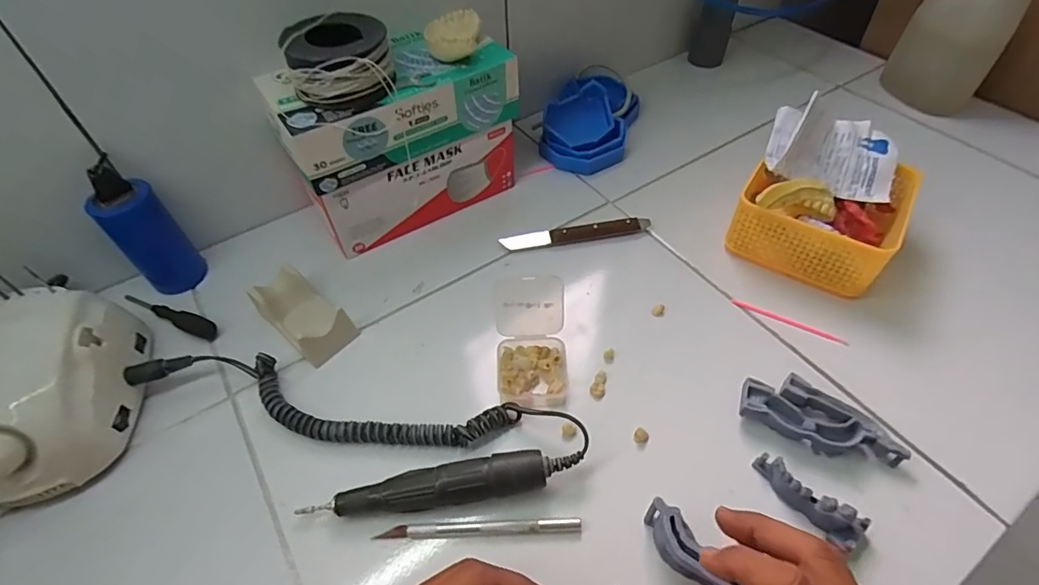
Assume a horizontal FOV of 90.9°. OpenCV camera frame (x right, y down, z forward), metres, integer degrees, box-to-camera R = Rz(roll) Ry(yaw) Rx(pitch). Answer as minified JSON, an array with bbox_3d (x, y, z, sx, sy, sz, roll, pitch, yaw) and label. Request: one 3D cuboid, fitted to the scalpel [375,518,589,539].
[{"bbox_3d":[-0.027,0.157,0.341,0.135,0.006,0.008,-3,51,0],"label":"scalpel"}]

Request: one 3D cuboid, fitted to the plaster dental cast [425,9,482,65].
[{"bbox_3d":[-0.061,-0.233,0.466,0.046,0.024,0.055,0,51,3],"label":"plaster dental cast"}]

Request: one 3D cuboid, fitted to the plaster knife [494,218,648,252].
[{"bbox_3d":[0.058,-0.061,0.521,0.152,0.015,0.016,-7,51,-3],"label":"plaster knife"}]

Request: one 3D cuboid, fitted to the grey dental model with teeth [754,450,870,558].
[{"bbox_3d":[0.196,0.141,0.344,0.077,0.024,0.025,35,60,27],"label":"grey dental model with teeth"}]

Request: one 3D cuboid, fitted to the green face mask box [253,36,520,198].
[{"bbox_3d":[-0.115,-0.176,0.473,0.214,0.062,0.095,-30,55,-20],"label":"green face mask box"}]

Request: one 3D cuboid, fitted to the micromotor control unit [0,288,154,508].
[{"bbox_3d":[-0.349,0.074,0.375,0.099,0.080,0.134,-16,52,-10],"label":"micromotor control unit"}]

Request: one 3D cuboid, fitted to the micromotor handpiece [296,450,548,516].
[{"bbox_3d":[-0.063,0.134,0.348,0.160,0.023,0.027,-6,51,-3],"label":"micromotor handpiece"}]

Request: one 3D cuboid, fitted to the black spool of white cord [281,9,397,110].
[{"bbox_3d":[-0.150,-0.191,0.423,0.087,0.049,0.066,-8,51,-4],"label":"black spool of white cord"}]

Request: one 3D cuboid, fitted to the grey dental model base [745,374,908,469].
[{"bbox_3d":[0.221,0.092,0.377,0.109,0.020,0.048,21,55,19],"label":"grey dental model base"}]

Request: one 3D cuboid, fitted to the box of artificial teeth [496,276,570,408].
[{"bbox_3d":[0.010,0.039,0.409,0.056,0.055,0.087,-4,51,0],"label":"box of artificial teeth"}]

